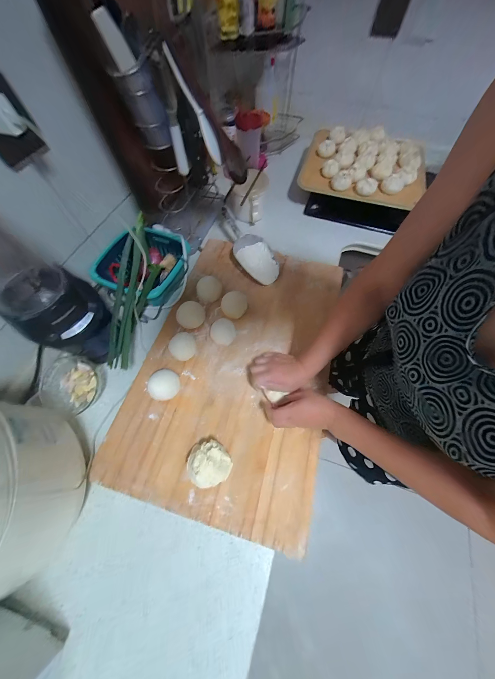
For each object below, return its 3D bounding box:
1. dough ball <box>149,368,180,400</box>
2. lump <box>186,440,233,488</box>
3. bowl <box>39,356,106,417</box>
[{"bbox_3d":[-0.171,0.093,0.459,0.057,0.036,0.057,-12,66,-6],"label":"dough ball"},{"bbox_3d":[-0.068,0.221,0.395,0.073,0.049,0.070,0,65,-1],"label":"lump"},{"bbox_3d":[-0.368,0.095,0.464,0.094,0.067,0.107,16,66,7],"label":"bowl"}]

